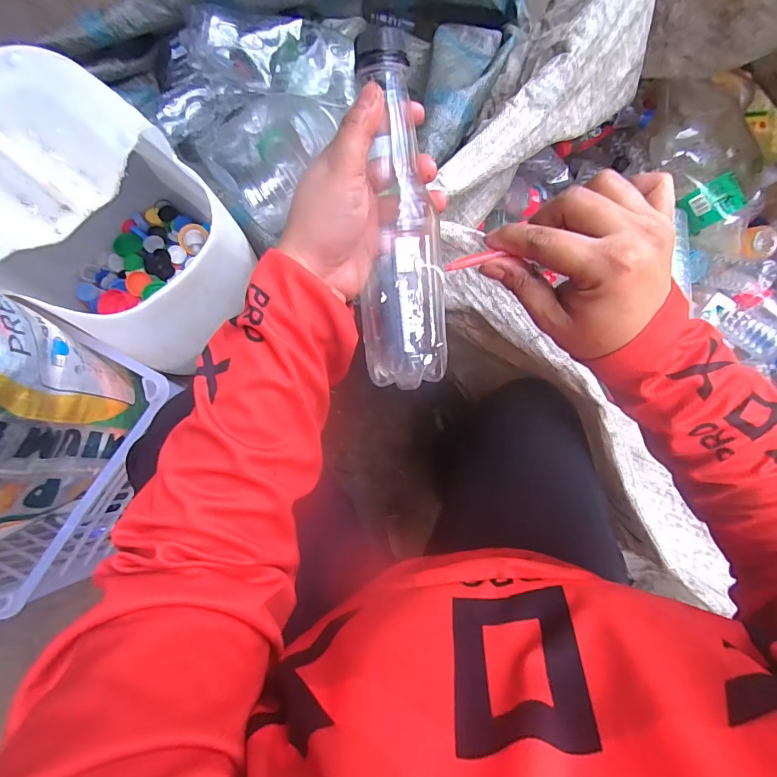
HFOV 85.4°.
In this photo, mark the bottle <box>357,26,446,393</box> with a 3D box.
[{"bbox_3d":[0.006,-0.098,0.262,0.051,0.050,0.202,-5,108,-5],"label":"bottle"}]

